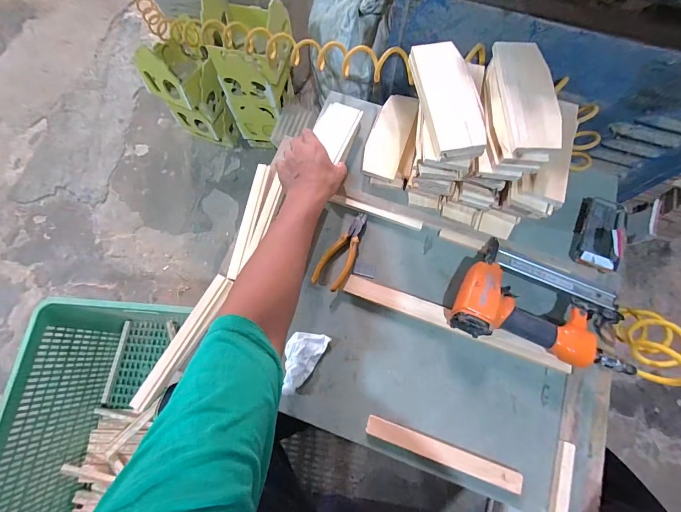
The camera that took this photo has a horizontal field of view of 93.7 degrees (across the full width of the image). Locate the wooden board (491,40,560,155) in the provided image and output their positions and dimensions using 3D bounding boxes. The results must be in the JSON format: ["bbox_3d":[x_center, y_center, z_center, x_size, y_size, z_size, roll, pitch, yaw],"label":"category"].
[{"bbox_3d":[0.261,-0.223,0.439,0.073,0.013,0.175,0,74,0],"label":"wooden board"}]

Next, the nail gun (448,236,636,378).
[{"bbox_3d":[0.317,0.077,0.507,0.258,0.070,0.170,20,75,6],"label":"nail gun"}]

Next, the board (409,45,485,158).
[{"bbox_3d":[0.149,-0.217,0.439,0.070,0.021,0.178,-9,74,-3],"label":"board"}]

